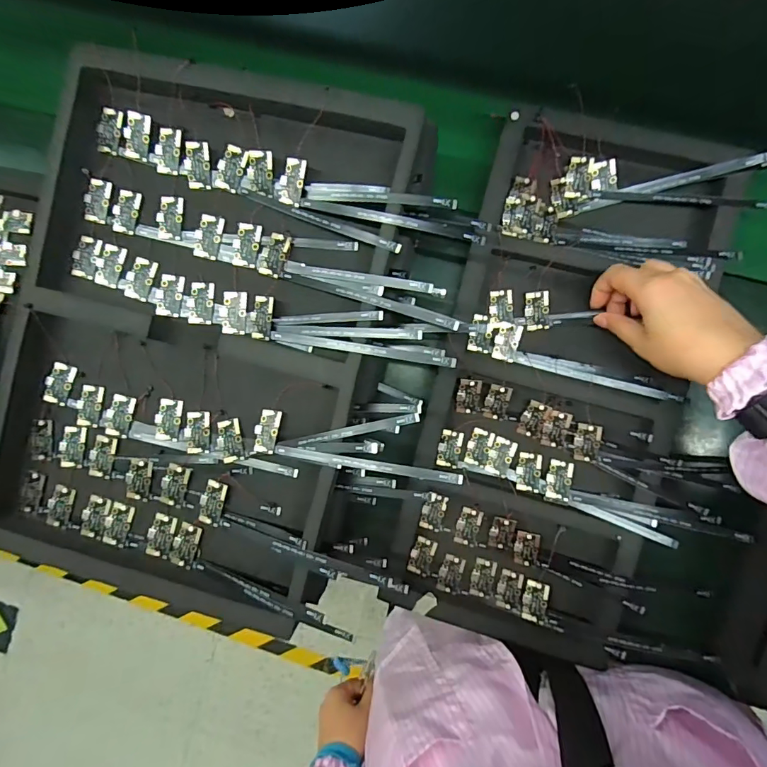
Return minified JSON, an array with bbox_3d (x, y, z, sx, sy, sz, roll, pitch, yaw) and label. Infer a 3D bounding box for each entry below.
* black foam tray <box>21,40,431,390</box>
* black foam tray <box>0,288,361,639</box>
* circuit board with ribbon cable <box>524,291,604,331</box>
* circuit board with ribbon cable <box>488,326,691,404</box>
[{"bbox_3d":[-0.129,-0.139,0.365,0.330,0.038,0.222,13,90,5],"label":"black foam tray"},{"bbox_3d":[-0.188,0.063,0.372,0.301,0.032,0.230,12,90,5],"label":"black foam tray"},{"bbox_3d":[0.168,-0.071,0.416,0.062,0.013,0.034,-4,89,5],"label":"circuit board with ribbon cable"},{"bbox_3d":[0.189,-0.020,0.410,0.172,0.018,0.034,15,91,5],"label":"circuit board with ribbon cable"}]

